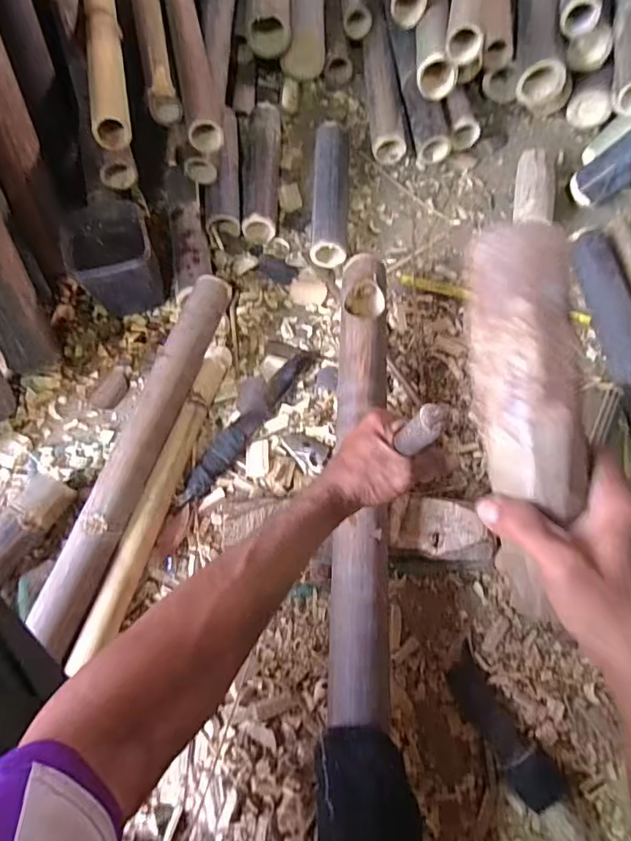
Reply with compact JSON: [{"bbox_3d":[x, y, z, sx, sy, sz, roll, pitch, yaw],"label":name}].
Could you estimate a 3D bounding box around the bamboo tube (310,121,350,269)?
[{"bbox_3d":[0.027,-0.382,0.830,0.058,0.058,0.276,2,69,0],"label":"bamboo tube"}]

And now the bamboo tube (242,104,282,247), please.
[{"bbox_3d":[-0.093,-0.428,0.852,0.062,0.045,0.276,1,69,-1],"label":"bamboo tube"}]

